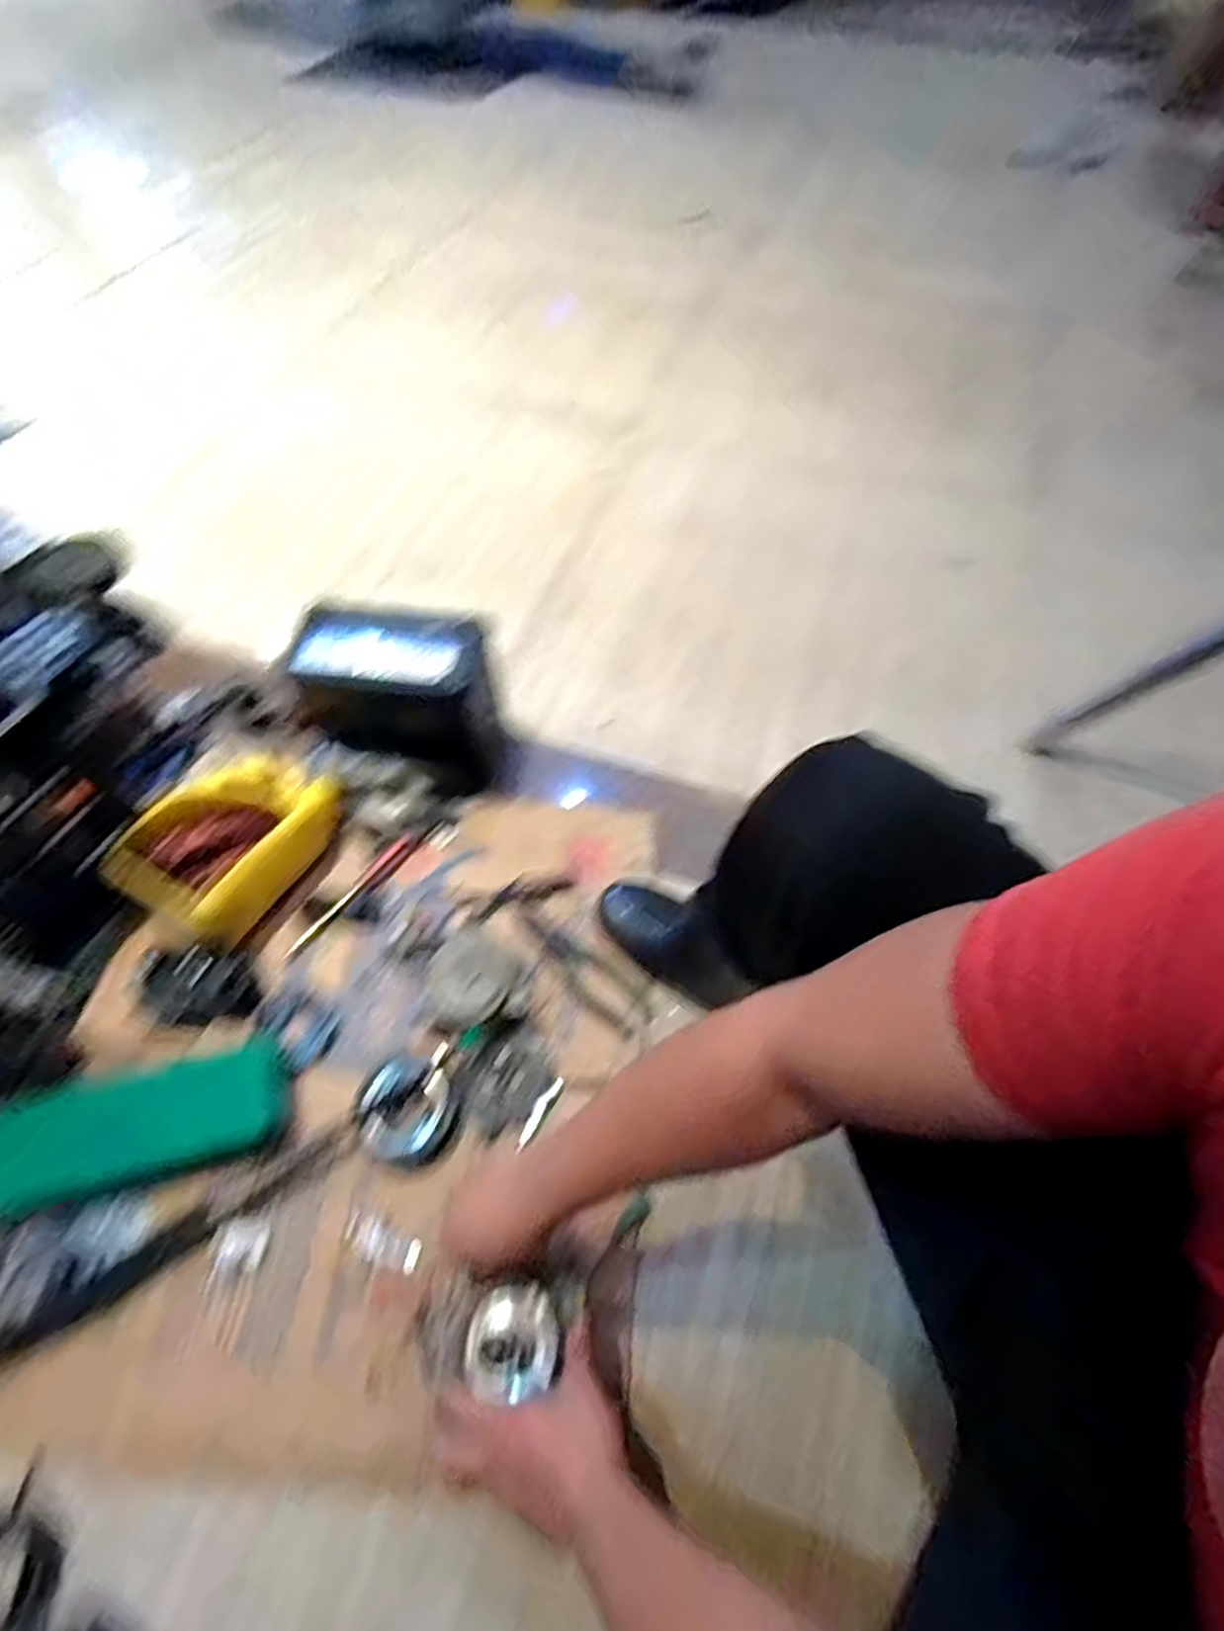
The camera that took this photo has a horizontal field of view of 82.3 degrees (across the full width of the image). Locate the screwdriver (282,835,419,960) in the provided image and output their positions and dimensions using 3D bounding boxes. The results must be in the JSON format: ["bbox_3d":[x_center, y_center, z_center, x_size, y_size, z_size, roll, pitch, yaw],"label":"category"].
[{"bbox_3d":[-0.318,0.093,0.860,0.020,0.027,0.198,32,64,17],"label":"screwdriver"}]

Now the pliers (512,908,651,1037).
[{"bbox_3d":[-0.043,0.179,0.820,0.199,0.009,0.056,34,64,18],"label":"pliers"}]

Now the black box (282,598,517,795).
[{"bbox_3d":[-0.270,-0.151,0.917,0.236,0.199,0.127,10,60,5],"label":"black box"}]

